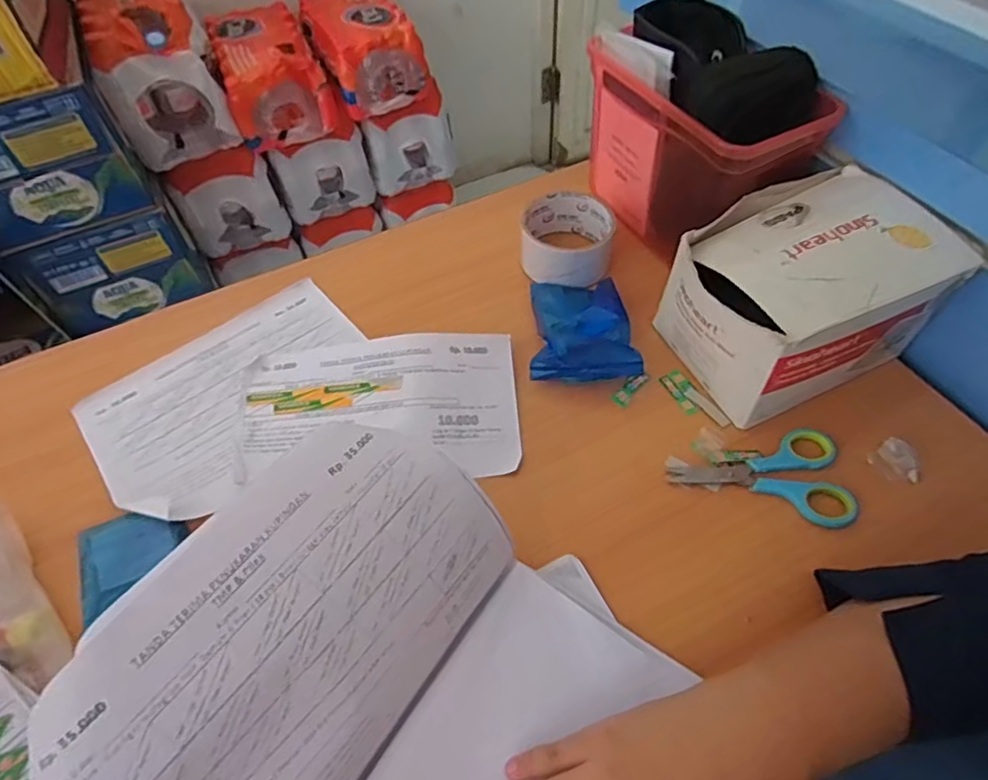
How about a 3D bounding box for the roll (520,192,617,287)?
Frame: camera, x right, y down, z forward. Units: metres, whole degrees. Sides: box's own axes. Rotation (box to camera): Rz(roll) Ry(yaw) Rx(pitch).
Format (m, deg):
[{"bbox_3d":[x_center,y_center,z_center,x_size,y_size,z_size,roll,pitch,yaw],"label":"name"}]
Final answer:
[{"bbox_3d":[0.066,-0.136,0.526,0.080,0.039,0.088,-1,54,1],"label":"roll"}]

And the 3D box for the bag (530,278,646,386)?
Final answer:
[{"bbox_3d":[0.069,-0.050,0.473,0.077,0.033,0.107,-2,53,1],"label":"bag"}]

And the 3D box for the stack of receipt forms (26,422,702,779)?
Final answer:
[{"bbox_3d":[-0.027,0.166,0.269,0.260,0.134,0.229,27,59,20],"label":"stack of receipt forms"}]

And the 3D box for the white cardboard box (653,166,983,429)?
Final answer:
[{"bbox_3d":[0.218,-0.068,0.433,0.168,0.107,0.129,-27,57,-17],"label":"white cardboard box"}]

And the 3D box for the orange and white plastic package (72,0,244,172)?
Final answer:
[{"bbox_3d":[-0.647,-0.627,1.133,0.190,0.227,0.318,-22,56,-14],"label":"orange and white plastic package"}]

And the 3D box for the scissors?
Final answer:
[{"bbox_3d":[0.187,0.050,0.410,0.117,0.008,0.071,14,55,12],"label":"scissors"}]

